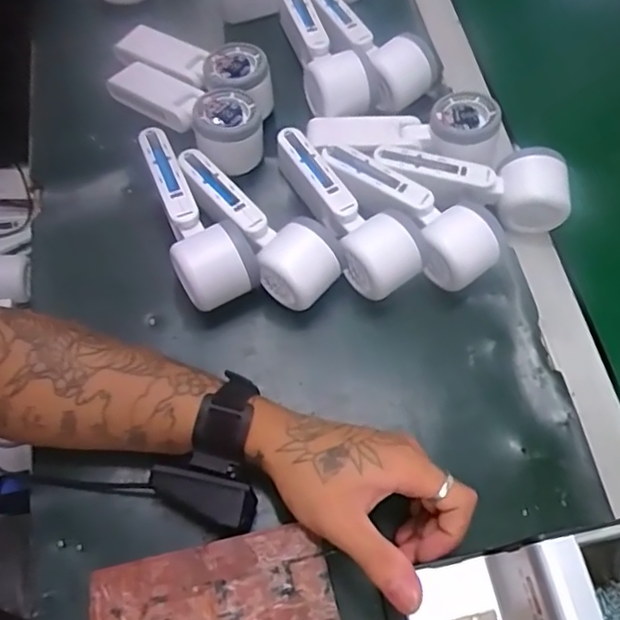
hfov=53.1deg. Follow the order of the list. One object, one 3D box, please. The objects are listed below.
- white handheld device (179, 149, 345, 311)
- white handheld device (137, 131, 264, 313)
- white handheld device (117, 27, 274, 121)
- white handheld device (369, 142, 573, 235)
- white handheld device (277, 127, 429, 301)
[{"bbox_3d":[-0.050,-0.065,0.513,0.165,0.056,0.061,34,67,13],"label":"white handheld device"},{"bbox_3d":[-0.096,-0.078,0.518,0.058,0.052,0.162,-20,66,-12],"label":"white handheld device"},{"bbox_3d":[-0.111,-0.227,0.589,0.172,0.050,0.059,25,65,23],"label":"white handheld device"},{"bbox_3d":[0.141,-0.117,0.537,0.166,0.049,0.057,15,64,5],"label":"white handheld device"},{"bbox_3d":[0.034,-0.087,0.530,0.067,0.052,0.166,-24,67,-13],"label":"white handheld device"}]

